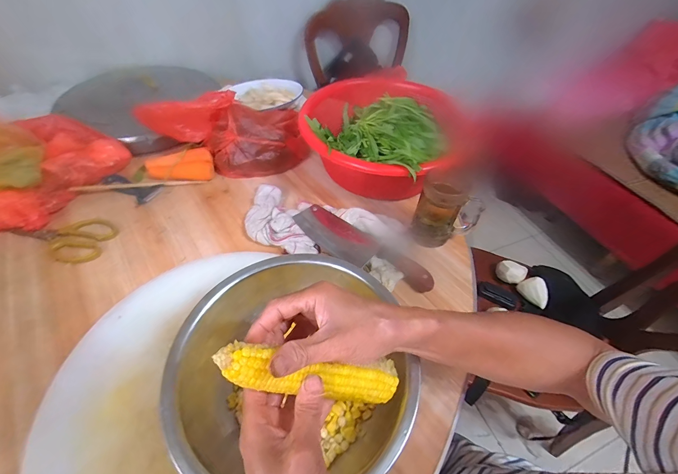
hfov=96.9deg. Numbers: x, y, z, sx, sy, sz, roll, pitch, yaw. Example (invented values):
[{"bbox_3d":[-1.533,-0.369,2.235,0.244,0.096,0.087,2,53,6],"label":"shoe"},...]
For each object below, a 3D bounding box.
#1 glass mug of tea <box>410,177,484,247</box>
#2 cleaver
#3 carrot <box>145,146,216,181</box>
[{"bbox_3d":[0.194,-0.041,0.546,0.100,0.124,0.081,28,56,20],"label":"glass mug of tea"},{"bbox_3d":[0.038,0.021,0.561,0.282,0.024,0.077,30,56,22],"label":"cleaver"},{"bbox_3d":[-0.370,-0.165,0.695,0.154,0.047,0.062,0,51,-1],"label":"carrot"}]

